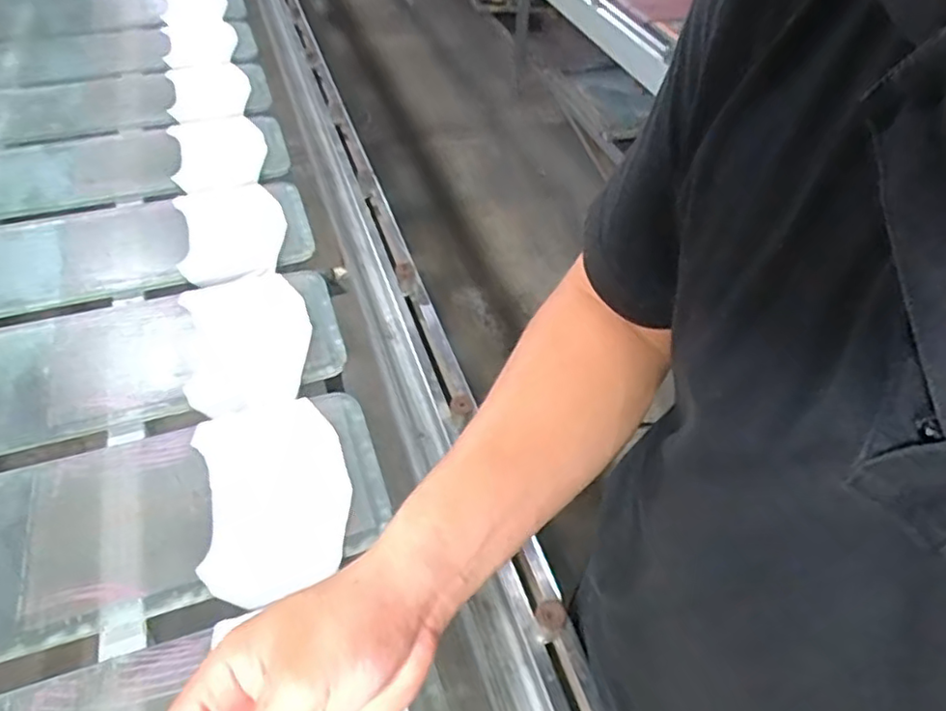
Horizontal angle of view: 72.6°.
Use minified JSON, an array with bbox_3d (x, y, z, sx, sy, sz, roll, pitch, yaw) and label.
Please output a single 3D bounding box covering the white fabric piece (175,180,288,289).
[{"bbox_3d":[-0.359,-0.191,0.963,0.146,0.033,0.233,-12,49,-16],"label":"white fabric piece"}]

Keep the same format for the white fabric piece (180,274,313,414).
[{"bbox_3d":[-0.282,-0.026,0.811,0.145,0.027,0.238,-12,49,-16],"label":"white fabric piece"}]

